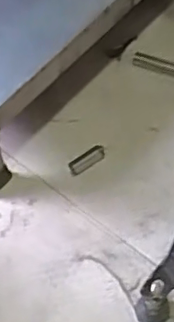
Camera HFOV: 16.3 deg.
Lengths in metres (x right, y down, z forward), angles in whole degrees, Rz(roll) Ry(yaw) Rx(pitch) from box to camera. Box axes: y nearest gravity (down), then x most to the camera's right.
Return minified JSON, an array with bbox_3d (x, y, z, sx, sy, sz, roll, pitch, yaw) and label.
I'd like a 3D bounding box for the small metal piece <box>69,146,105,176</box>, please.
[{"bbox_3d":[0.001,-0.002,0.830,0.054,0.009,0.020,-28,59,-14],"label":"small metal piece"}]

